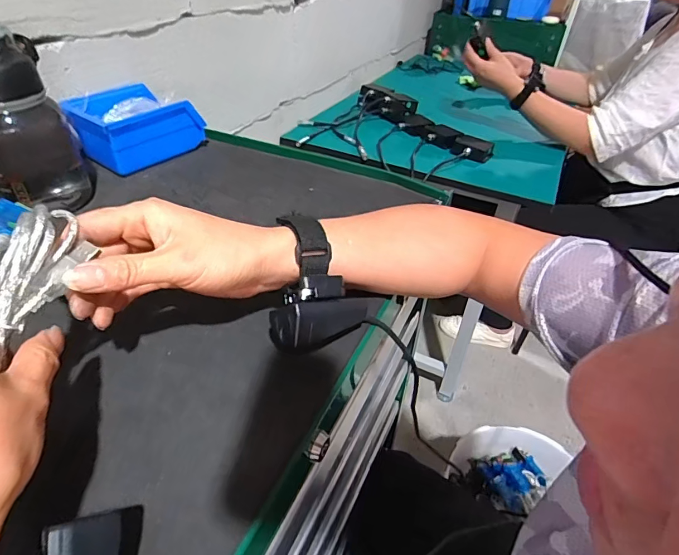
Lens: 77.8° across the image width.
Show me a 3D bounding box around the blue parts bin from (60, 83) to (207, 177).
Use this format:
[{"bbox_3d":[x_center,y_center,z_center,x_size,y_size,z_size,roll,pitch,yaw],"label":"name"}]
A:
[{"bbox_3d":[-0.267,-0.197,0.559,0.102,0.078,0.133,28,47,28],"label":"blue parts bin"}]

